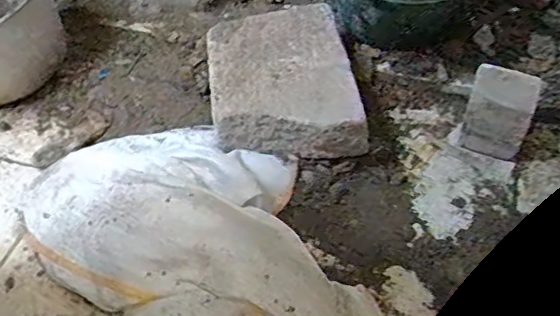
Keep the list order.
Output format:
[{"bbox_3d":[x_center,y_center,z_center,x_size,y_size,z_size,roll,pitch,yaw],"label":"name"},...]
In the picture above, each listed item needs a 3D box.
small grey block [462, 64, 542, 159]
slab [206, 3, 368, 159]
[{"bbox_3d":[0.297,-0.060,0.814,0.086,0.113,0.084,17,50,13],"label":"small grey block"},{"bbox_3d":[-0.002,-0.106,0.855,0.198,0.102,0.268,-6,49,-6],"label":"slab"}]

